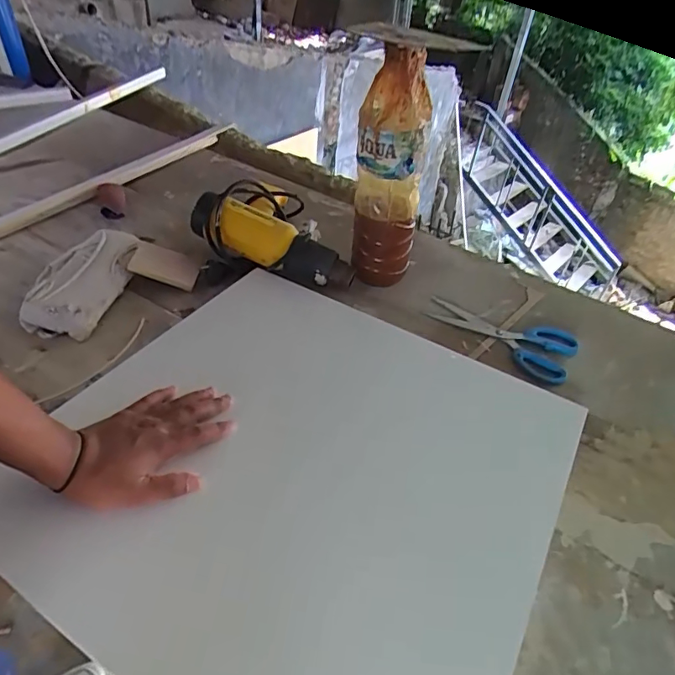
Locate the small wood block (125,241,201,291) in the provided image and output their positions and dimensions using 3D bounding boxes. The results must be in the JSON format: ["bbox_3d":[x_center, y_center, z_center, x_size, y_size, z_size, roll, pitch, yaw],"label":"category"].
[{"bbox_3d":[-0.245,-0.102,0.711,0.096,0.013,0.062,18,47,0],"label":"small wood block"}]

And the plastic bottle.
[{"bbox_3d":[0.065,-0.191,0.649,0.088,0.297,0.069,6,41,2],"label":"plastic bottle"}]

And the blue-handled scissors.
[{"bbox_3d":[0.218,-0.008,0.678,0.196,0.006,0.096,25,45,21],"label":"blue-handled scissors"}]

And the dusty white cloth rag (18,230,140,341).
[{"bbox_3d":[-0.344,-0.078,0.675,0.111,0.042,0.200,4,43,-1],"label":"dusty white cloth rag"}]

